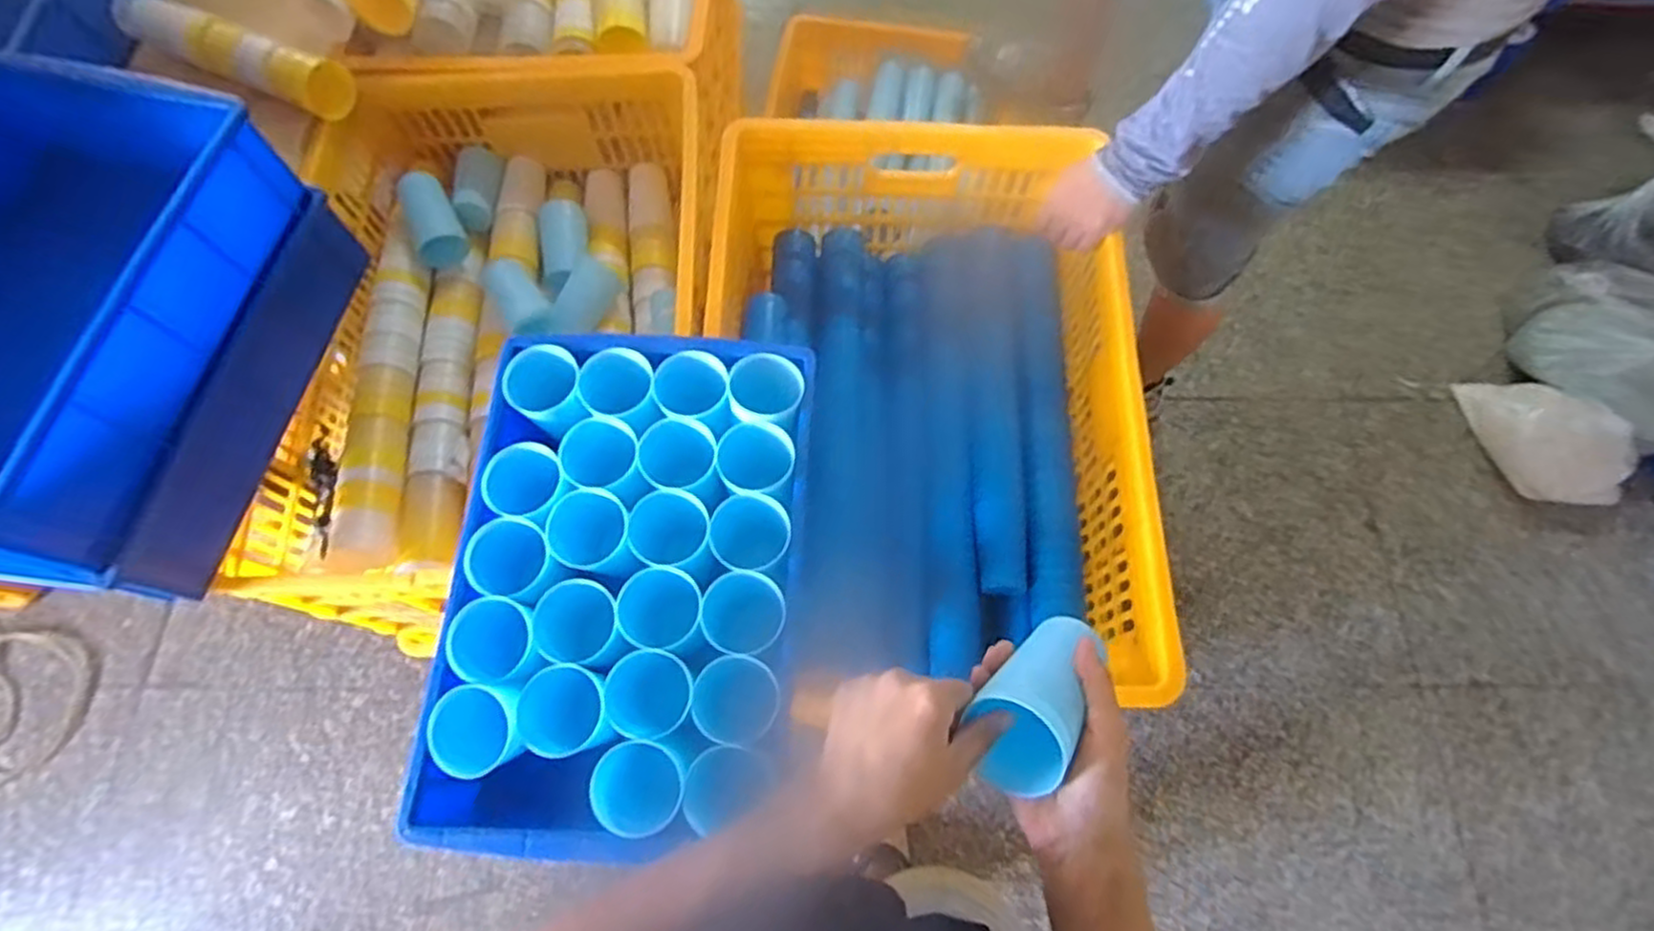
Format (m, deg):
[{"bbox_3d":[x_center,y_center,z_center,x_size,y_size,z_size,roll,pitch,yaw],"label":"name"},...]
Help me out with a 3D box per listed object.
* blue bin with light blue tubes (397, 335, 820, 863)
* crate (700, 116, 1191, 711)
[{"bbox_3d":[-0.154,0.096,0.631,0.258,0.123,0.399,4,69,1],"label":"blue bin with light blue tubes"},{"bbox_3d":[0.099,-0.091,0.881,0.438,0.258,0.630,1,69,0],"label":"crate"}]

